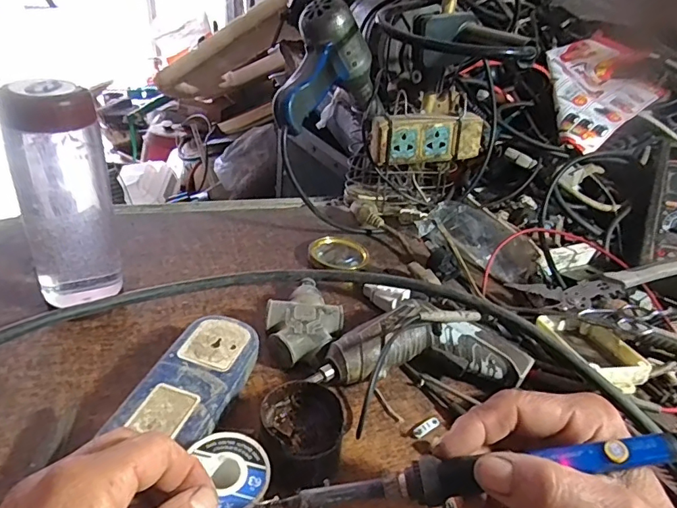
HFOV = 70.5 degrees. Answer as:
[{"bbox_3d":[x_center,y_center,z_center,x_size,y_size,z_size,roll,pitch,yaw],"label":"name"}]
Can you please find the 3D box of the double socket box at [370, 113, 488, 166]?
[{"bbox_3d":[0.111,-0.141,0.589,0.140,0.057,0.027,-2,34,-11],"label":"double socket box"}]

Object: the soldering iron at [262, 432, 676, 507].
[{"bbox_3d":[0.074,0.105,0.226,0.211,0.019,0.018,-11,33,6],"label":"soldering iron"}]

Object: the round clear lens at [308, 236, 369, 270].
[{"bbox_3d":[0.002,-0.001,0.550,0.063,0.017,0.070,29,40,31],"label":"round clear lens"}]

